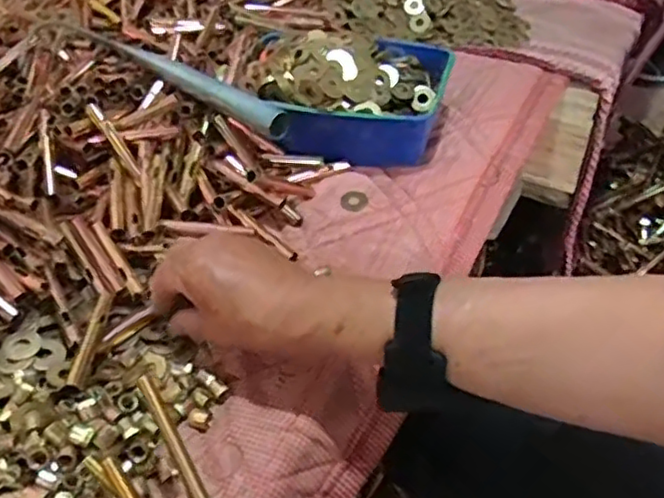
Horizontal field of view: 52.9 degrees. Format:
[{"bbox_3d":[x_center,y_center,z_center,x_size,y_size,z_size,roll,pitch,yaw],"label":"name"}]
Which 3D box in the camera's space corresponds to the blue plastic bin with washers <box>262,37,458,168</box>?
[{"bbox_3d":[0.022,-0.149,0.641,0.165,0.082,0.158,11,43,11],"label":"blue plastic bin with washers"}]

